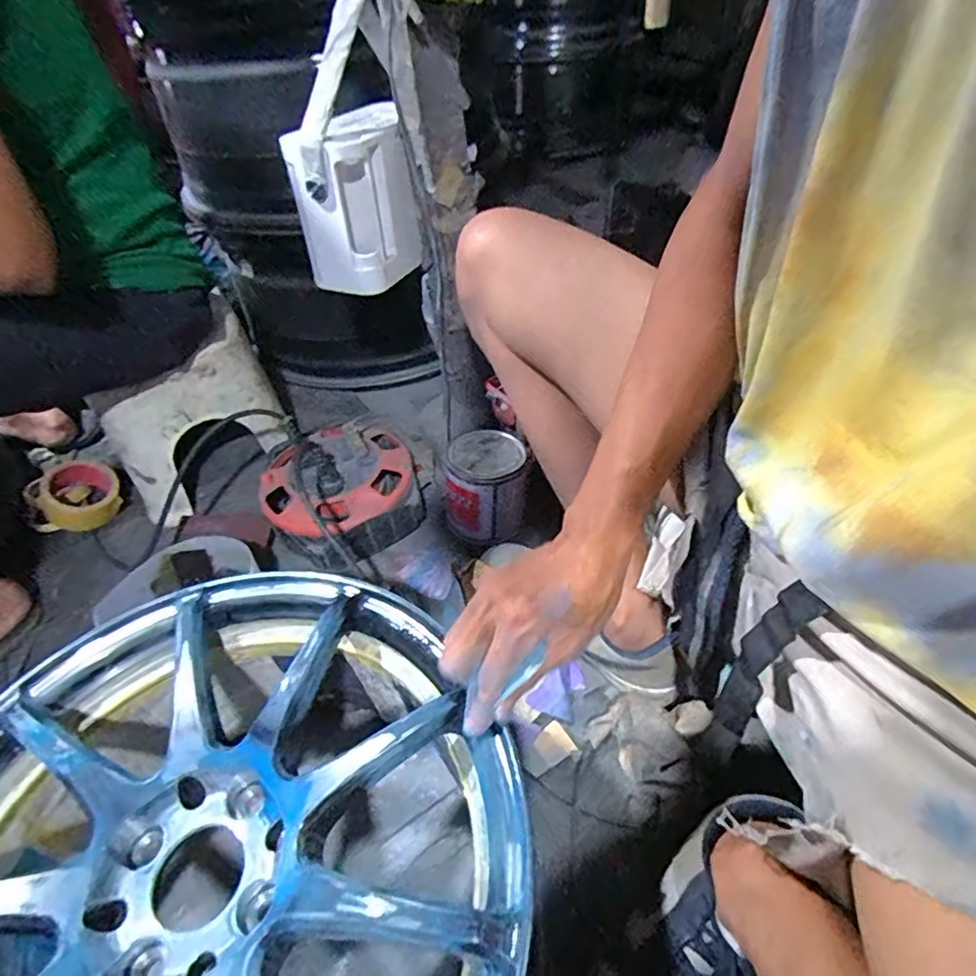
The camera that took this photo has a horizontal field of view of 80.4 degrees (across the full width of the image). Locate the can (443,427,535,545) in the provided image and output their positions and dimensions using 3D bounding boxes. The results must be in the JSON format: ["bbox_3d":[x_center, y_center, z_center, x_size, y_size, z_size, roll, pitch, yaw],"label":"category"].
[{"bbox_3d":[-0.002,-0.003,0.766,0.111,0.109,0.113,-3,44,3],"label":"can"}]

